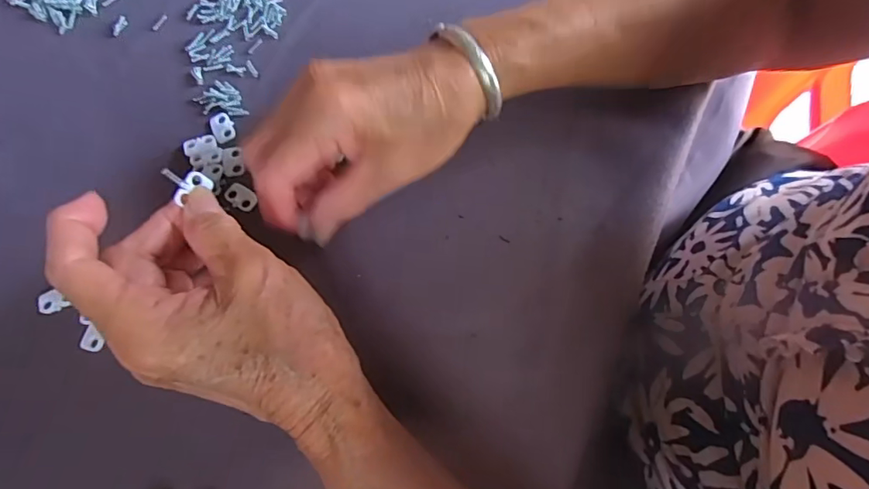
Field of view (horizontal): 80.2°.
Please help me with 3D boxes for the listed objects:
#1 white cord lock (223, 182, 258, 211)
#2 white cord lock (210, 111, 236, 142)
[{"bbox_3d":[-0.113,-0.028,0.299,0.019,0.004,0.013,38,77,10],"label":"white cord lock"},{"bbox_3d":[-0.128,-0.071,0.310,0.013,0.004,0.019,-25,75,-8],"label":"white cord lock"}]

